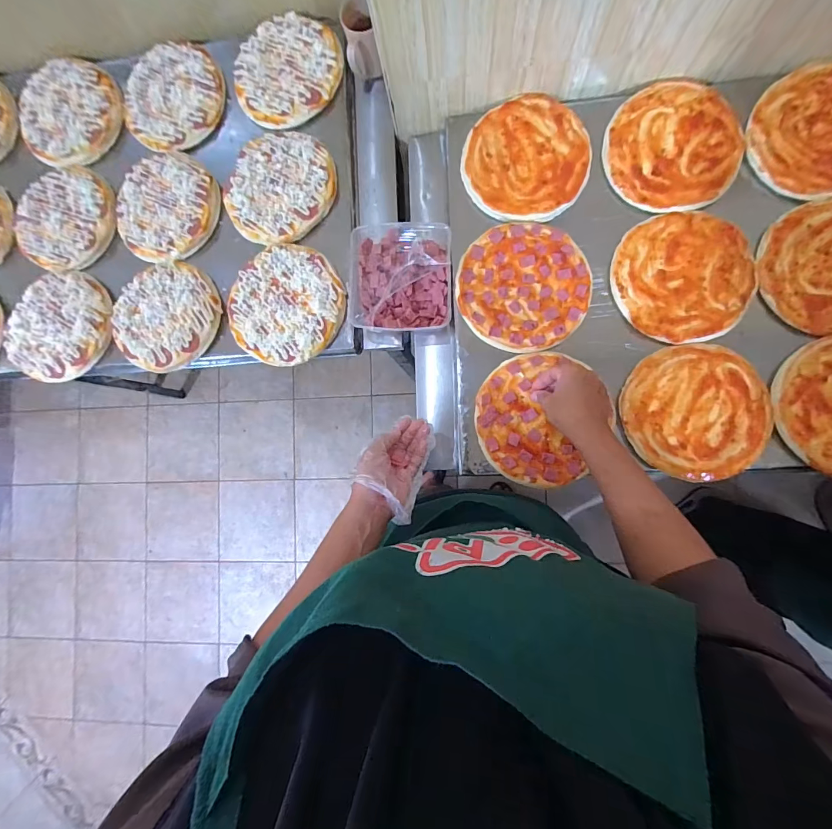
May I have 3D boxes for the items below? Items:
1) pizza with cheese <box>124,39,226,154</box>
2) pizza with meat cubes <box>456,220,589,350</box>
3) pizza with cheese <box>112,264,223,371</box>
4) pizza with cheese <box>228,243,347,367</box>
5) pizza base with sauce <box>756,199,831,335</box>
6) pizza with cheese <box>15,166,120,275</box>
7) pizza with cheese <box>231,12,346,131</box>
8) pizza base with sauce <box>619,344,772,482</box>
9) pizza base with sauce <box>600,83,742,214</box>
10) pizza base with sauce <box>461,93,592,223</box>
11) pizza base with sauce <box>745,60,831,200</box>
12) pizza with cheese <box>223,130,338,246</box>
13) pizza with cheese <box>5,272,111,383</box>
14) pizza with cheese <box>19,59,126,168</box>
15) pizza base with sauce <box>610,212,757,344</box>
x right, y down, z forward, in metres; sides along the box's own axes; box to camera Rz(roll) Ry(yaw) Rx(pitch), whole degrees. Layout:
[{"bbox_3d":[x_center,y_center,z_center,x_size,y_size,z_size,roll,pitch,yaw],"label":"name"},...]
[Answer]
[{"bbox_3d":[-0.454,-0.595,0.729,0.192,0.020,0.194,0,87,8],"label":"pizza with cheese"},{"bbox_3d":[0.167,-0.200,0.612,0.194,0.019,0.199,0,87,8],"label":"pizza with meat cubes"},{"bbox_3d":[-0.440,-0.174,0.680,0.192,0.033,0.186,0,87,8],"label":"pizza with cheese"},{"bbox_3d":[-0.217,-0.183,0.649,0.194,0.016,0.192,0,87,8],"label":"pizza with cheese"},{"bbox_3d":[0.607,-0.217,0.563,0.183,0.019,0.190,0,87,8],"label":"pizza base with sauce"},{"bbox_3d":[-0.669,-0.375,0.733,0.214,0.013,0.194,29,91,8],"label":"pizza with cheese"},{"bbox_3d":[-0.227,-0.603,0.685,0.186,0.010,0.192,0,87,8],"label":"pizza with cheese"},{"bbox_3d":[0.409,-0.003,0.571,0.190,0.014,0.195,0,87,8],"label":"pizza base with sauce"},{"bbox_3d":[0.394,-0.412,0.599,0.185,0.011,0.193,0,87,8],"label":"pizza base with sauce"},{"bbox_3d":[0.174,-0.405,0.623,0.190,0.017,0.191,0,87,8],"label":"pizza base with sauce"},{"bbox_3d":[0.596,-0.416,0.571,0.188,0.019,0.191,0,87,8],"label":"pizza base with sauce"},{"bbox_3d":[-0.233,-0.390,0.671,0.180,0.015,0.190,0,87,8],"label":"pizza with cheese"},{"bbox_3d":[-0.652,-0.162,0.713,0.185,0.027,0.200,0,87,8],"label":"pizza with cheese"},{"bbox_3d":[-0.672,-0.582,0.753,0.213,0.020,0.198,0,87,8],"label":"pizza with cheese"},{"bbox_3d":[0.402,-0.208,0.590,0.190,0.010,0.191,0,87,8],"label":"pizza base with sauce"}]

